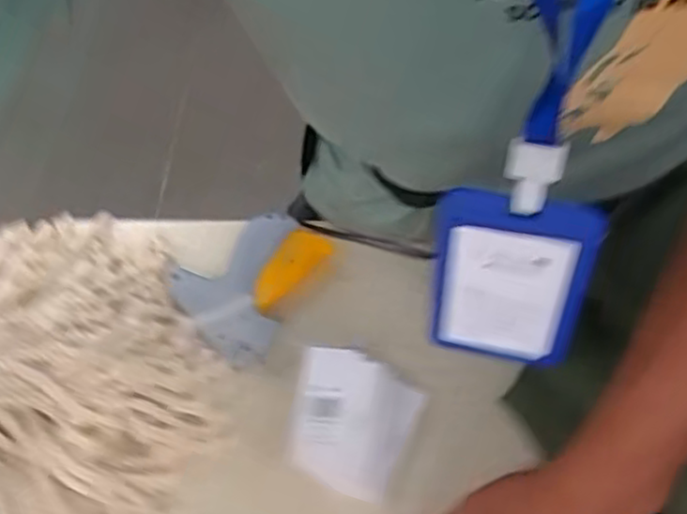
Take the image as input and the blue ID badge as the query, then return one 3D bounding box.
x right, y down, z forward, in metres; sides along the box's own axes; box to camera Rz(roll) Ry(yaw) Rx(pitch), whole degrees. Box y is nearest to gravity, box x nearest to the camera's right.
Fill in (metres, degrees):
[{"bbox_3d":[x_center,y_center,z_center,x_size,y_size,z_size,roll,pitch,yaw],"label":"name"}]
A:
[{"bbox_3d":[0.077,0.015,0.339,0.069,0.109,0.007,9,45,12],"label":"blue ID badge"}]

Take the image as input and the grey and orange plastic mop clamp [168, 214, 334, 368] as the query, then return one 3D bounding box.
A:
[{"bbox_3d":[-0.076,0.012,0.529,0.090,0.028,0.121,20,54,14],"label":"grey and orange plastic mop clamp"}]

